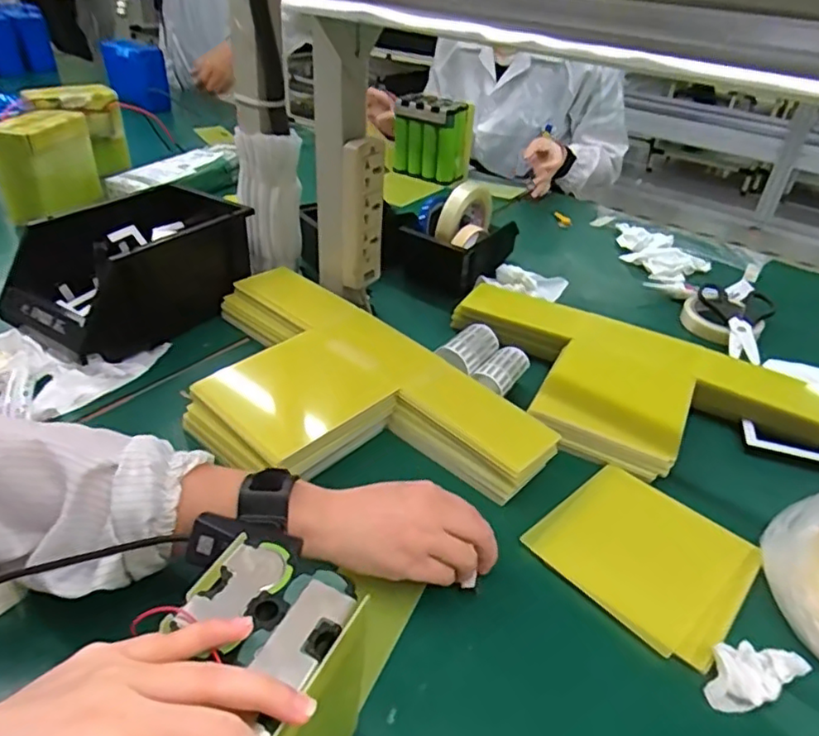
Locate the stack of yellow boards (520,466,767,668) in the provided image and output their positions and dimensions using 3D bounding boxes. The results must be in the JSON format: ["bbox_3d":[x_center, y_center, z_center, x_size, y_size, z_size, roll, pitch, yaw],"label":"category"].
[{"bbox_3d":[0.200,0.153,0.511,0.141,0.007,0.153,-28,47,-37],"label":"stack of yellow boards"}]

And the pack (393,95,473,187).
[{"bbox_3d":[0.043,-0.457,1.222,0.138,0.143,0.084,21,39,21],"label":"pack"}]

